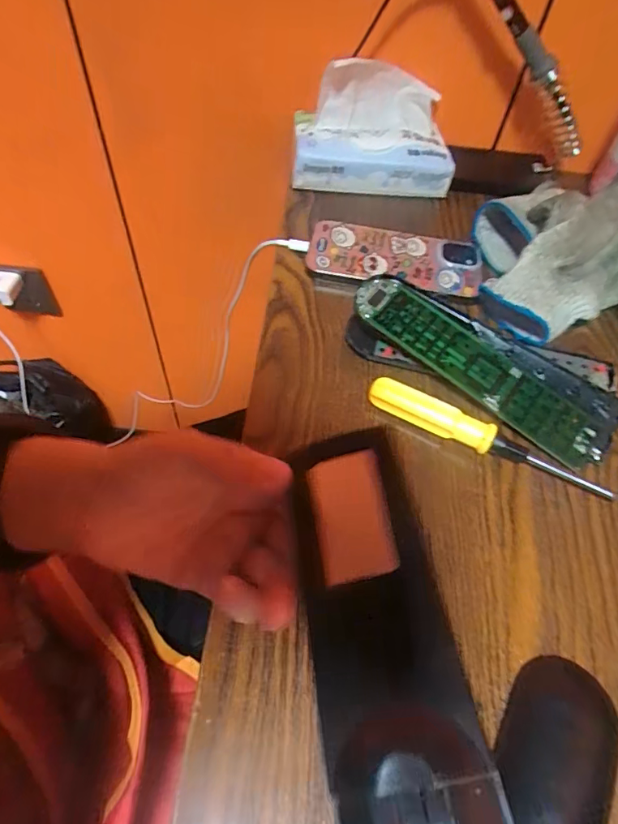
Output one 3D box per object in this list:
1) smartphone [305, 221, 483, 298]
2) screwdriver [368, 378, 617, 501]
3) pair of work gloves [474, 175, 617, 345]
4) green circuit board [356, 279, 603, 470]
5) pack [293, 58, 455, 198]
[{"bbox_3d":[0.071,-0.127,0.390,0.140,0.017,0.062,7,55,-1],"label":"smartphone"},{"bbox_3d":[0.108,0.019,0.290,0.152,0.020,0.015,27,57,12],"label":"screwdriver"},{"bbox_3d":[0.215,-0.138,0.364,0.187,0.052,0.134,-14,58,-13],"label":"pair of work gloves"},{"bbox_3d":[0.110,-0.030,0.310,0.177,0.004,0.041,38,75,7],"label":"green circuit board"},{"bbox_3d":[0.059,-0.259,0.422,0.139,0.092,0.074,-4,56,-7],"label":"pack"}]

